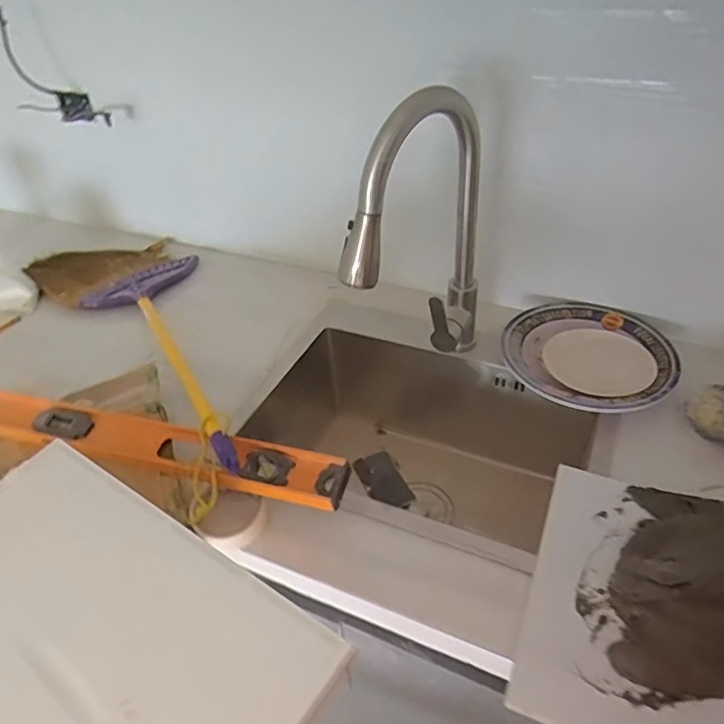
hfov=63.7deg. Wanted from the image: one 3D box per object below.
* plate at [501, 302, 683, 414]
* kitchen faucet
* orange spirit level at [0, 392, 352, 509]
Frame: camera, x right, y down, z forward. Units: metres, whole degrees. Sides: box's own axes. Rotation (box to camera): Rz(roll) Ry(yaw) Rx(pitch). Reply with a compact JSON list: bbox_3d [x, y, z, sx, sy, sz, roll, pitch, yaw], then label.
[{"bbox_3d":[0.345,-0.015,0.885,0.241,0.026,0.257,0,40,0],"label":"plate"},{"bbox_3d":[0.086,-0.126,0.764,0.051,0.414,0.278,30,49,31],"label":"kitchen faucet"},{"bbox_3d":[-0.404,0.084,0.791,0.808,0.025,0.059,8,57,18],"label":"orange spirit level"}]

